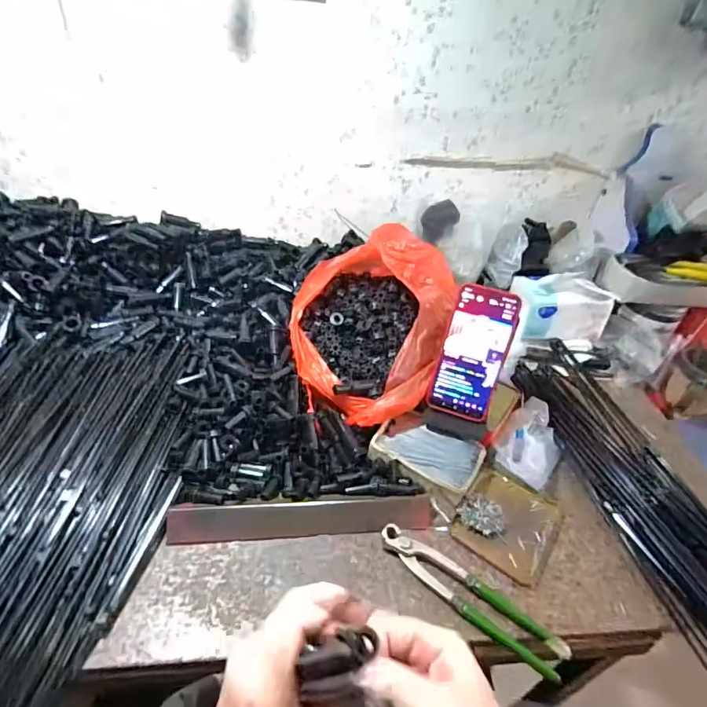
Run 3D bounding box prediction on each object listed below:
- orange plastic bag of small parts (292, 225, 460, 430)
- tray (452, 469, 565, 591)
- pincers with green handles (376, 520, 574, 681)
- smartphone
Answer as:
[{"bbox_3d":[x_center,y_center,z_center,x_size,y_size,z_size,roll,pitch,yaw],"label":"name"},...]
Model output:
[{"bbox_3d":[0.024,-0.038,0.612,0.216,0.174,0.226,-14,42,-22],"label":"orange plastic bag of small parts"},{"bbox_3d":[0.183,0.192,0.522,0.103,0.020,0.125,27,44,26],"label":"tray"},{"bbox_3d":[0.116,0.242,0.450,0.198,0.021,0.042,27,44,26],"label":"pincers with green handles"},{"bbox_3d":[0.150,0.000,0.555,0.079,0.164,0.014,17,10,15],"label":"smartphone"}]

